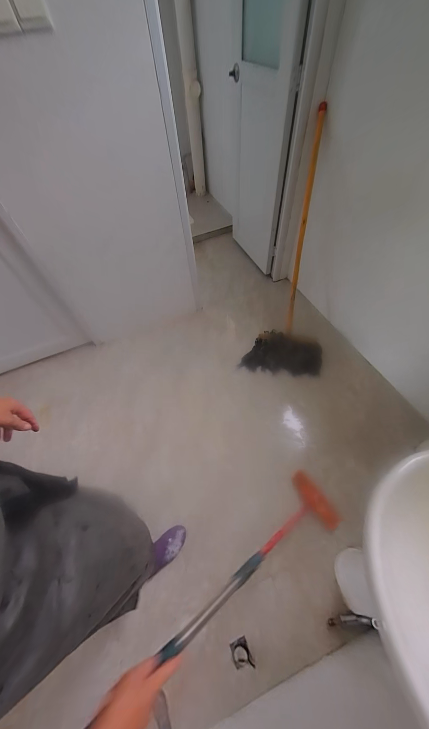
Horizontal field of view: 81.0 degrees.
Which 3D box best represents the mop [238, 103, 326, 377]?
[{"bbox_3d":[0.441,-0.596,1.440,0.454,0.189,1.307,5,102,8],"label":"mop"}]

